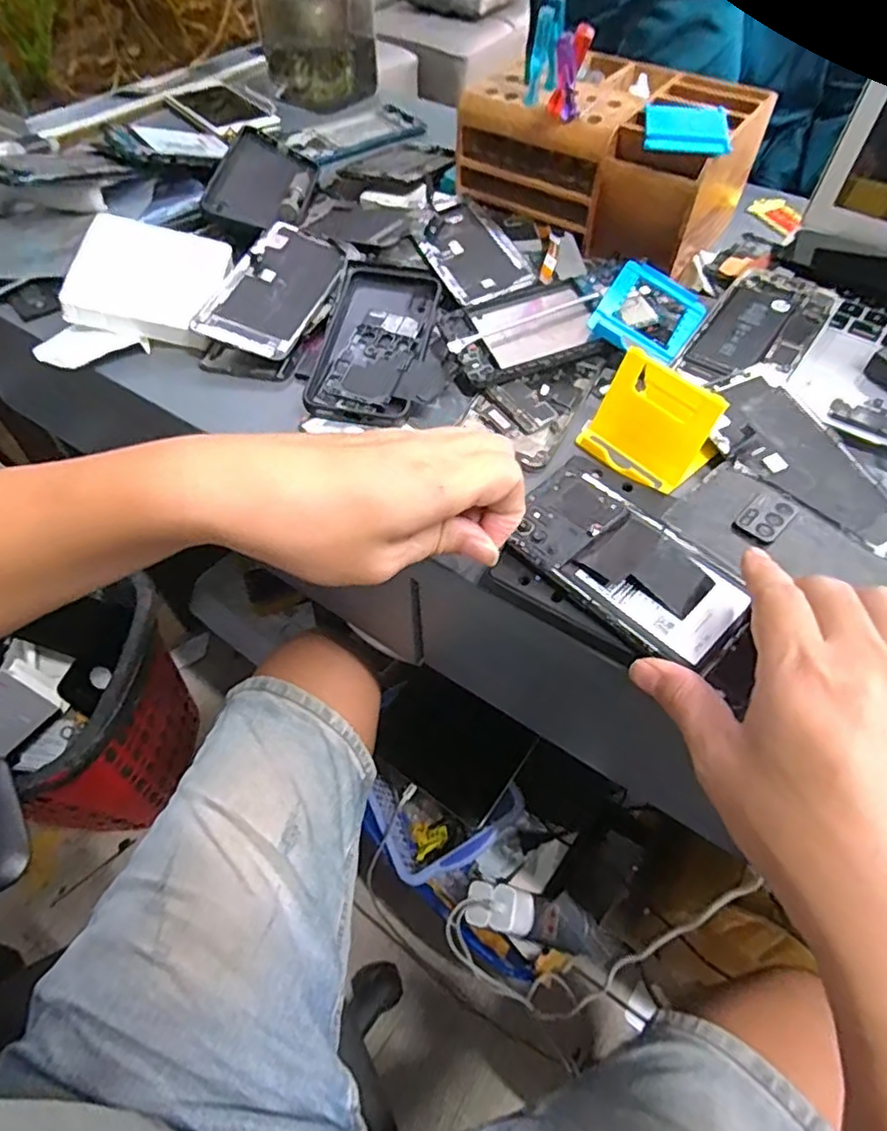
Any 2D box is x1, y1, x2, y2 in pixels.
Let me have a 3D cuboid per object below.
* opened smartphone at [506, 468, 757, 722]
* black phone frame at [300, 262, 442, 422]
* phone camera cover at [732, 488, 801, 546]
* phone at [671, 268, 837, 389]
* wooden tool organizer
[{"bbox_3d":[0.103,0.005,0.330,0.071,0.008,0.150,-34,62,-21],"label":"opened smartphone"},{"bbox_3d":[-0.049,-0.168,0.457,0.076,0.014,0.168,6,55,5],"label":"black phone frame"},{"bbox_3d":[0.187,-0.029,0.359,0.025,0.005,0.039,37,63,23],"label":"phone camera cover"},{"bbox_3d":[0.233,-0.173,0.458,0.072,0.009,0.152,31,61,20],"label":"phone"},{"bbox_3d":[0.138,-0.350,0.526,0.212,0.088,0.141,32,61,21],"label":"wooden tool organizer"}]

